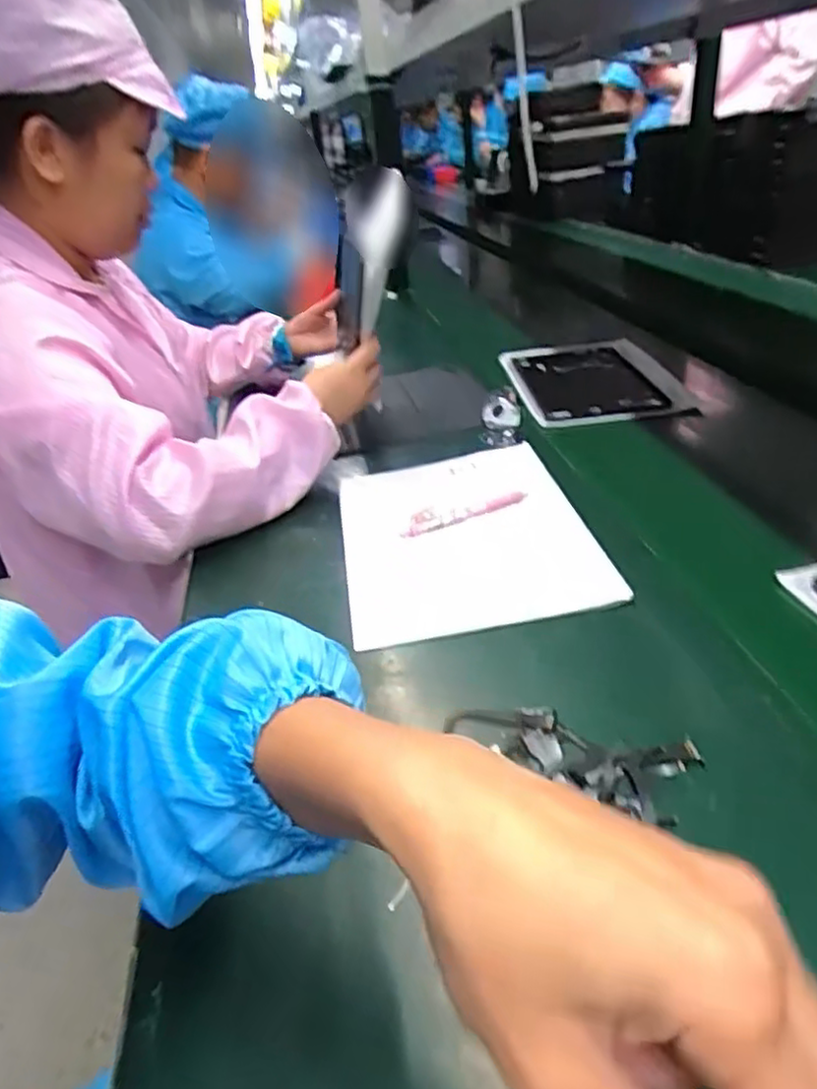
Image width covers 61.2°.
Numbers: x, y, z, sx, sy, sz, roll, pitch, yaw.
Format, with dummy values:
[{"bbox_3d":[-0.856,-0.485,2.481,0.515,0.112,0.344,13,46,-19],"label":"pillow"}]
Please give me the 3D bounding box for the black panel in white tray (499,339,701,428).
[{"bbox_3d":[0.259,-0.232,0.969,0.210,0.018,0.296,-5,32,2],"label":"black panel in white tray"}]

